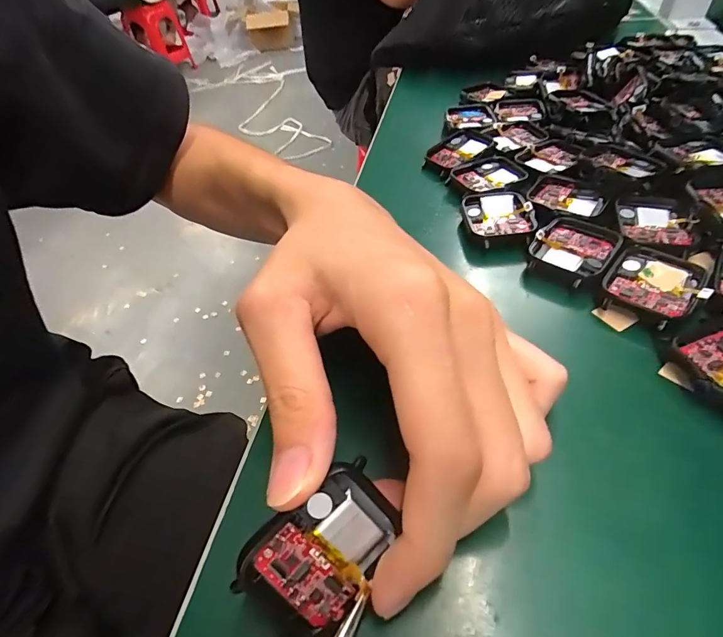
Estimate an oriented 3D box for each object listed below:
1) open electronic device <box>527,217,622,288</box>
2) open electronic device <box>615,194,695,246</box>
[{"bbox_3d":[0.109,-0.036,0.213,0.037,0.007,0.046,30,56,29],"label":"open electronic device"},{"bbox_3d":[0.156,-0.052,0.220,0.031,0.006,0.042,11,49,15],"label":"open electronic device"}]

